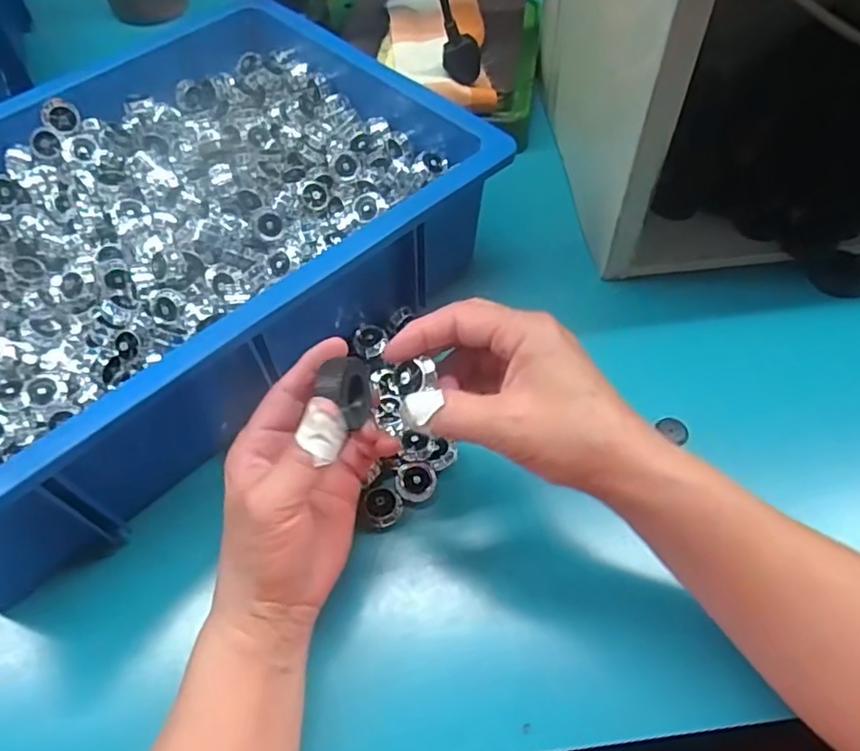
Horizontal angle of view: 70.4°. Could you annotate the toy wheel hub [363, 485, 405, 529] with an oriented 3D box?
[{"bbox_3d":[-0.028,0.081,0.380,0.023,0.010,0.025,-1,59,1],"label":"toy wheel hub"}]

